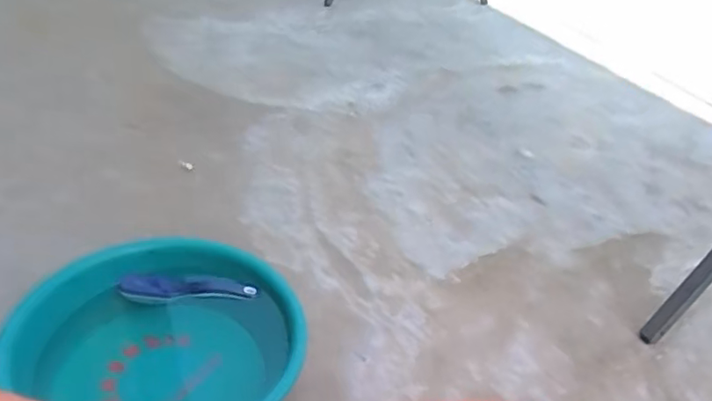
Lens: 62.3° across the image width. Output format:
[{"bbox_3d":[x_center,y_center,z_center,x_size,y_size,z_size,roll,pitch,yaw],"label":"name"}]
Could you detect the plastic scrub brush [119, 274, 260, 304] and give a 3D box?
[{"bbox_3d":[-0.235,0.123,0.836,0.189,0.031,0.041,-1,37,-2],"label":"plastic scrub brush"}]

